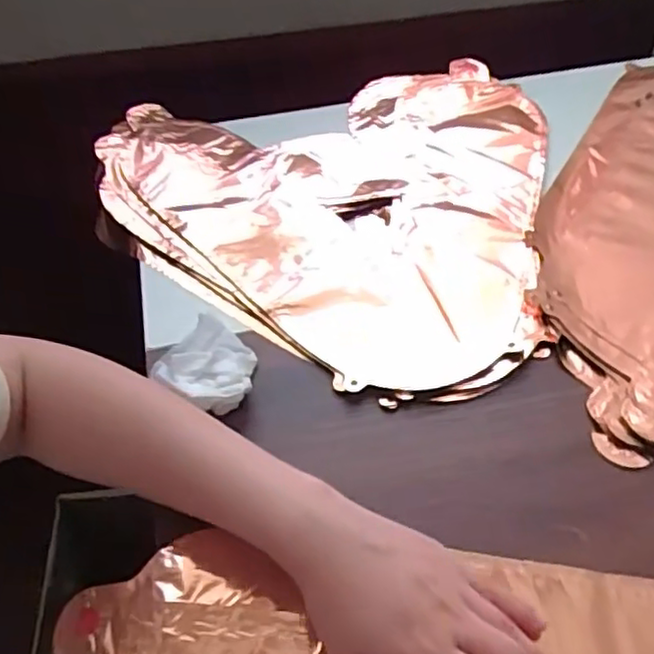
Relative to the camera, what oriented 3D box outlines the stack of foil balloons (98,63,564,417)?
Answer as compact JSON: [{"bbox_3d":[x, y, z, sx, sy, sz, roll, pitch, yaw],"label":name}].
[{"bbox_3d":[0.042,-0.140,0.607,0.416,0.021,0.392,32,56,26],"label":"stack of foil balloons"}]

